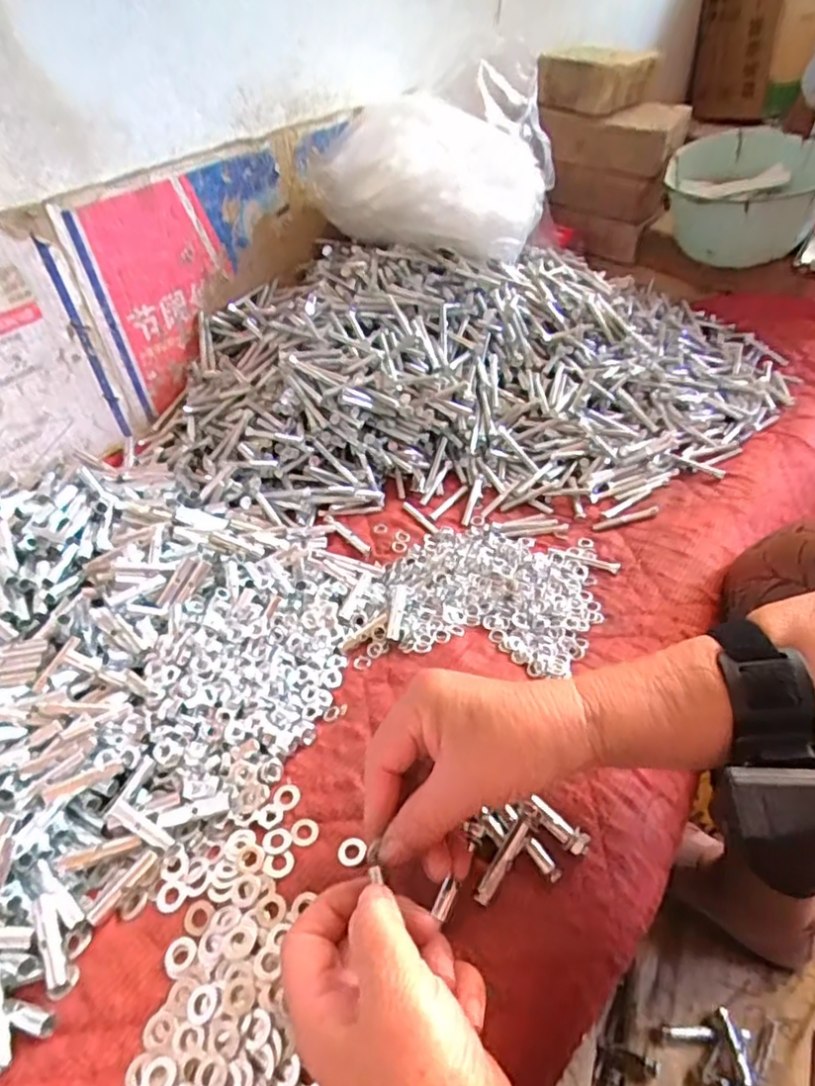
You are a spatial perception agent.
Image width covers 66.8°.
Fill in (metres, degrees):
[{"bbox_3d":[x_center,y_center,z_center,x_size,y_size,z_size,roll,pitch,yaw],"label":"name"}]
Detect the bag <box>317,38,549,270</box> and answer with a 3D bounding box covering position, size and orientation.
[{"bbox_3d":[0.033,-0.409,0.645,0.235,0.163,0.118,1,42,7],"label":"bag"}]

